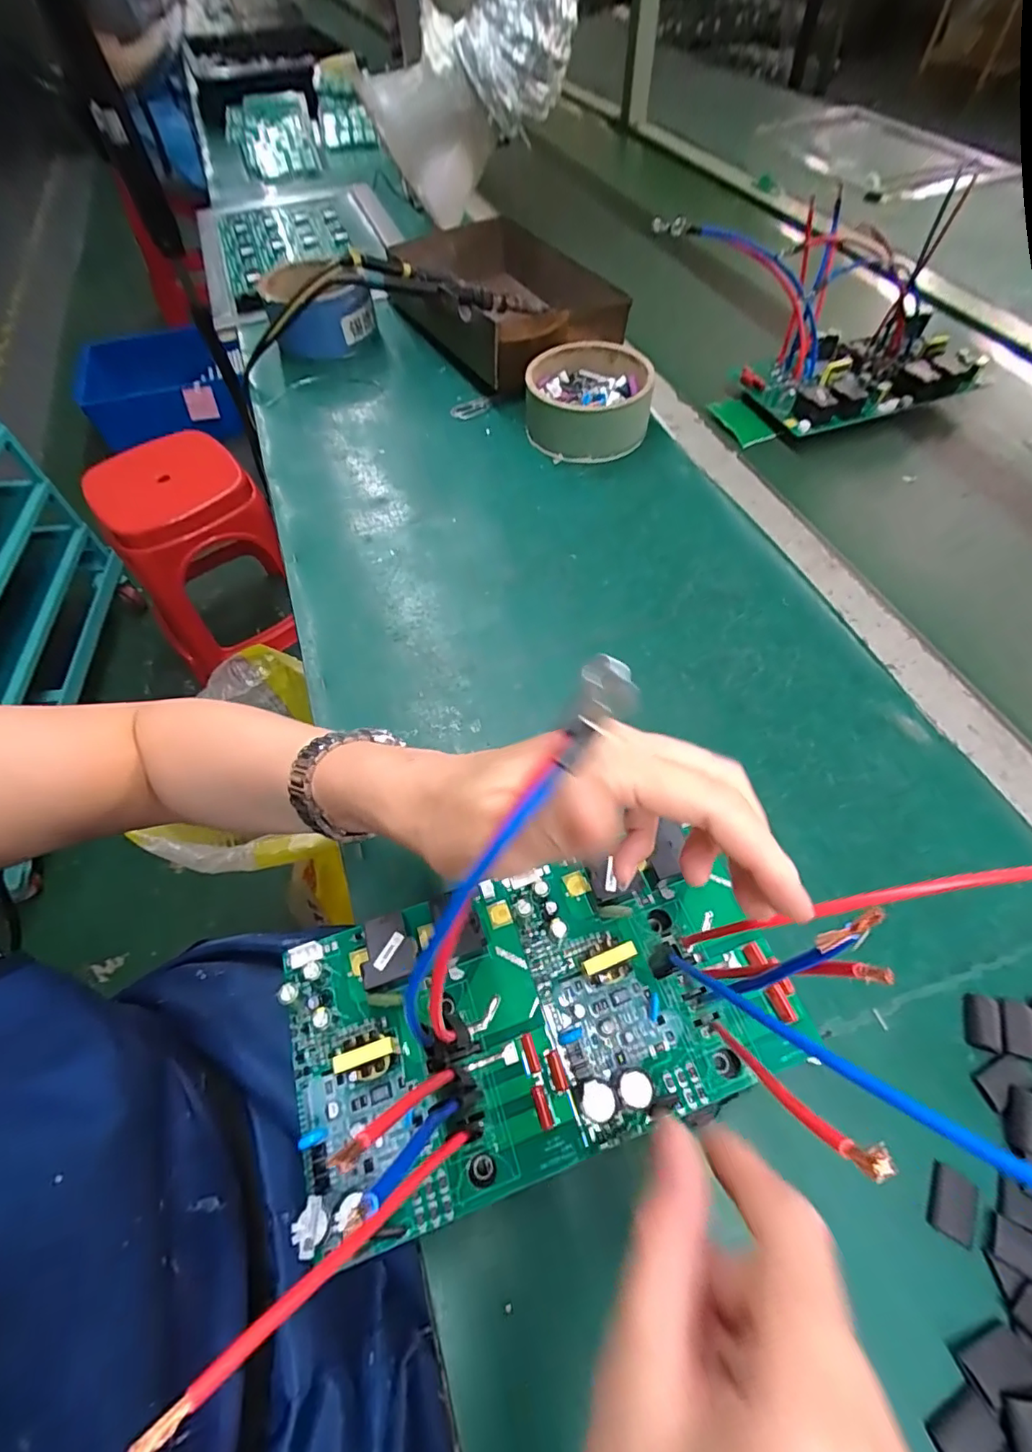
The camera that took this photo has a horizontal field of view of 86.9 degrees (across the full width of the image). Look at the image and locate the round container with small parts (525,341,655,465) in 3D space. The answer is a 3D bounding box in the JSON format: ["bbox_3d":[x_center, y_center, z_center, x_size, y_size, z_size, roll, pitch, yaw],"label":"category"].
[{"bbox_3d":[0.071,-0.320,0.540,0.117,0.054,0.120,-1,58,1],"label":"round container with small parts"}]

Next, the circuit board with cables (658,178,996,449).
[{"bbox_3d":[0.307,-0.395,0.531,0.295,0.134,0.173,-20,59,-10],"label":"circuit board with cables"}]

